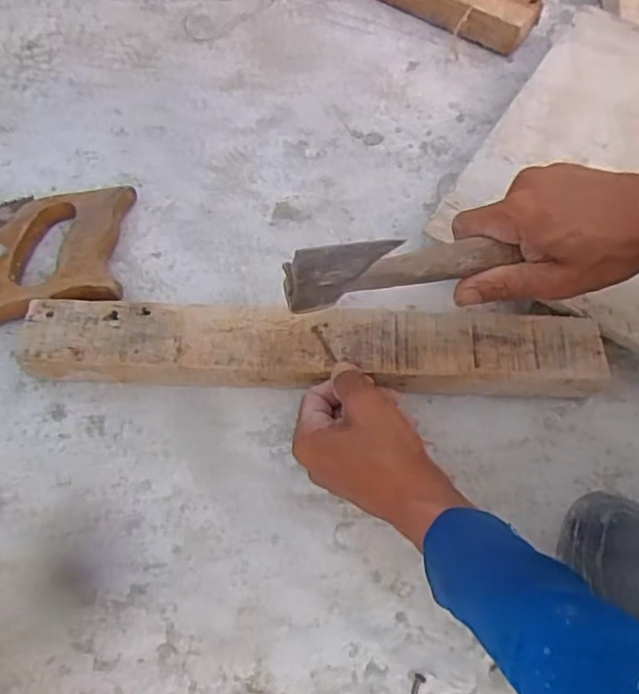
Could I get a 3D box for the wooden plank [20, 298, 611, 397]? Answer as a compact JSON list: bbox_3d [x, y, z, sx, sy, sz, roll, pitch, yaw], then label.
[{"bbox_3d":[-0.006,0.002,0.480,0.428,0.036,0.060,2,61,1],"label":"wooden plank"}]

